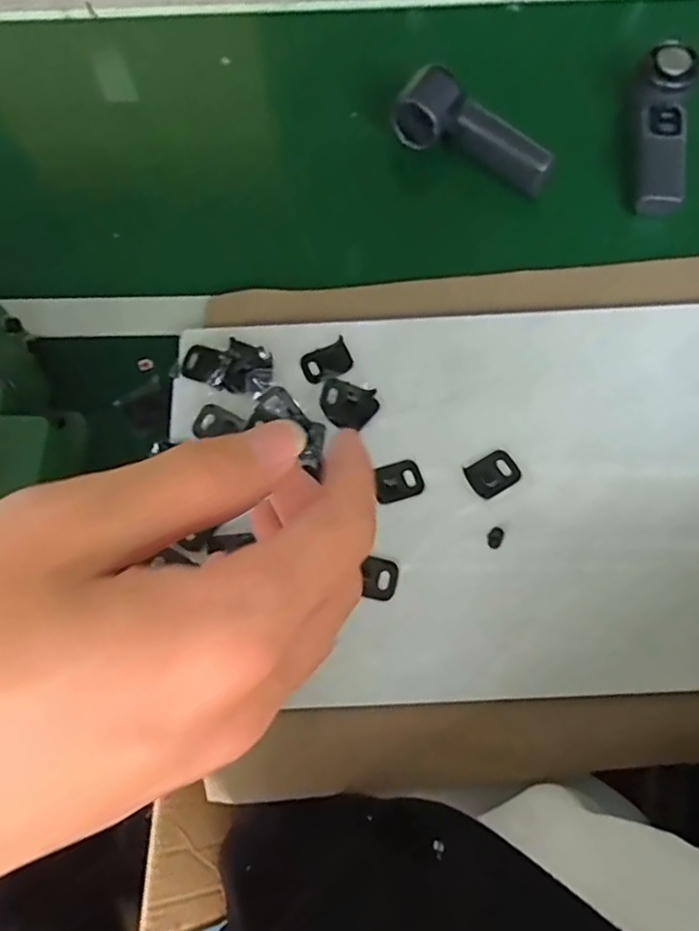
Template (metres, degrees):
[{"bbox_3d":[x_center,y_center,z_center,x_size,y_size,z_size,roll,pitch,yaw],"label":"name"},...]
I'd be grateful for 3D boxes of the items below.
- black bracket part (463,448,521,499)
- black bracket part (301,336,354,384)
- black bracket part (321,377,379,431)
[{"bbox_3d":[0.108,0.006,0.456,0.039,0.012,0.029,-29,70,-9],"label":"black bracket part"},{"bbox_3d":[-0.018,-0.083,0.491,0.040,0.010,0.030,-24,69,-7],"label":"black bracket part"},{"bbox_3d":[-0.001,-0.046,0.475,0.043,0.013,0.034,11,69,7],"label":"black bracket part"}]

